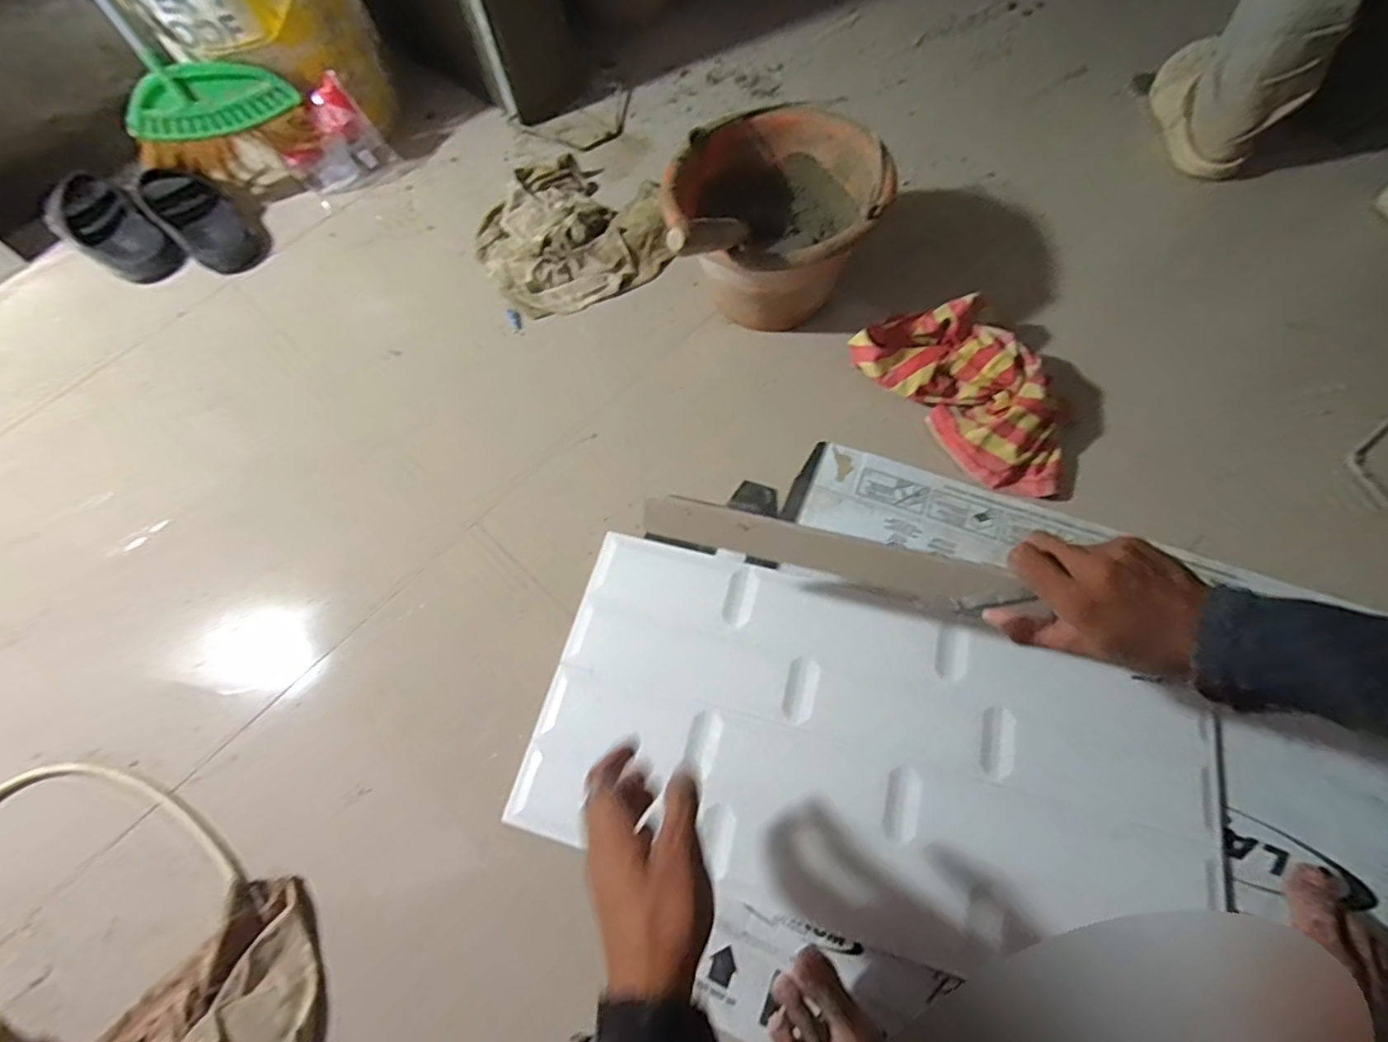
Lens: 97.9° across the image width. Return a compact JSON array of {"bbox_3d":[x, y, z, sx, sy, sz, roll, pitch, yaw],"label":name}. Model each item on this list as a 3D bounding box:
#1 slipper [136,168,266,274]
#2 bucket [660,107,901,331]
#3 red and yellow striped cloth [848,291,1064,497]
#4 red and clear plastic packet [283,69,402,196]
[{"bbox_3d":[-0.737,-0.457,0.896,0.091,0.070,0.213,-42,69,-15],"label":"slipper"},{"bbox_3d":[0.094,-0.344,0.730,0.239,0.166,0.215,-22,65,-6],"label":"bucket"},{"bbox_3d":[0.324,-0.157,0.686,0.154,0.066,0.273,-38,68,-13],"label":"red and yellow striped cloth"},{"bbox_3d":[-0.547,-0.566,0.907,0.143,0.122,0.027,-26,53,7],"label":"red and clear plastic packet"}]

